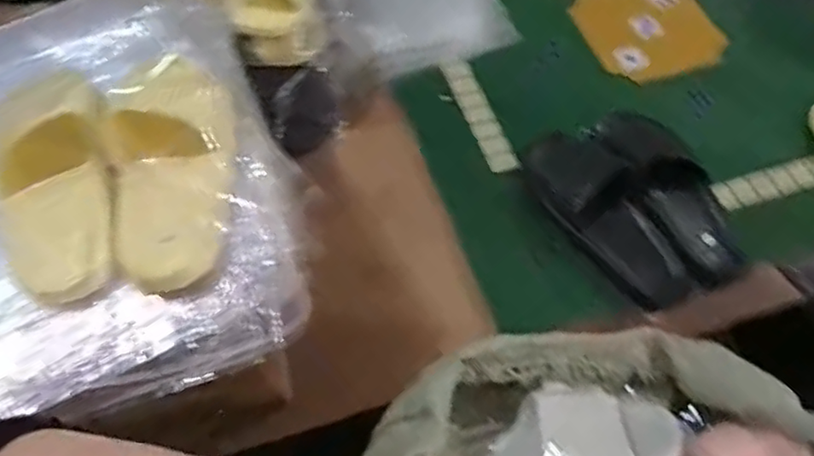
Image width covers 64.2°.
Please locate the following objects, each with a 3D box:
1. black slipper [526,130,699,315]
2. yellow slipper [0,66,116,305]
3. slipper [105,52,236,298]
[{"bbox_3d":[0.270,-0.015,0.887,0.101,0.073,0.282,-33,78,-16],"label":"black slipper"},{"bbox_3d":[-0.319,-0.040,0.587,0.116,0.063,0.208,-19,61,-9],"label":"yellow slipper"},{"bbox_3d":[-0.219,-0.056,0.603,0.108,0.058,0.235,-5,76,-1],"label":"slipper"}]

